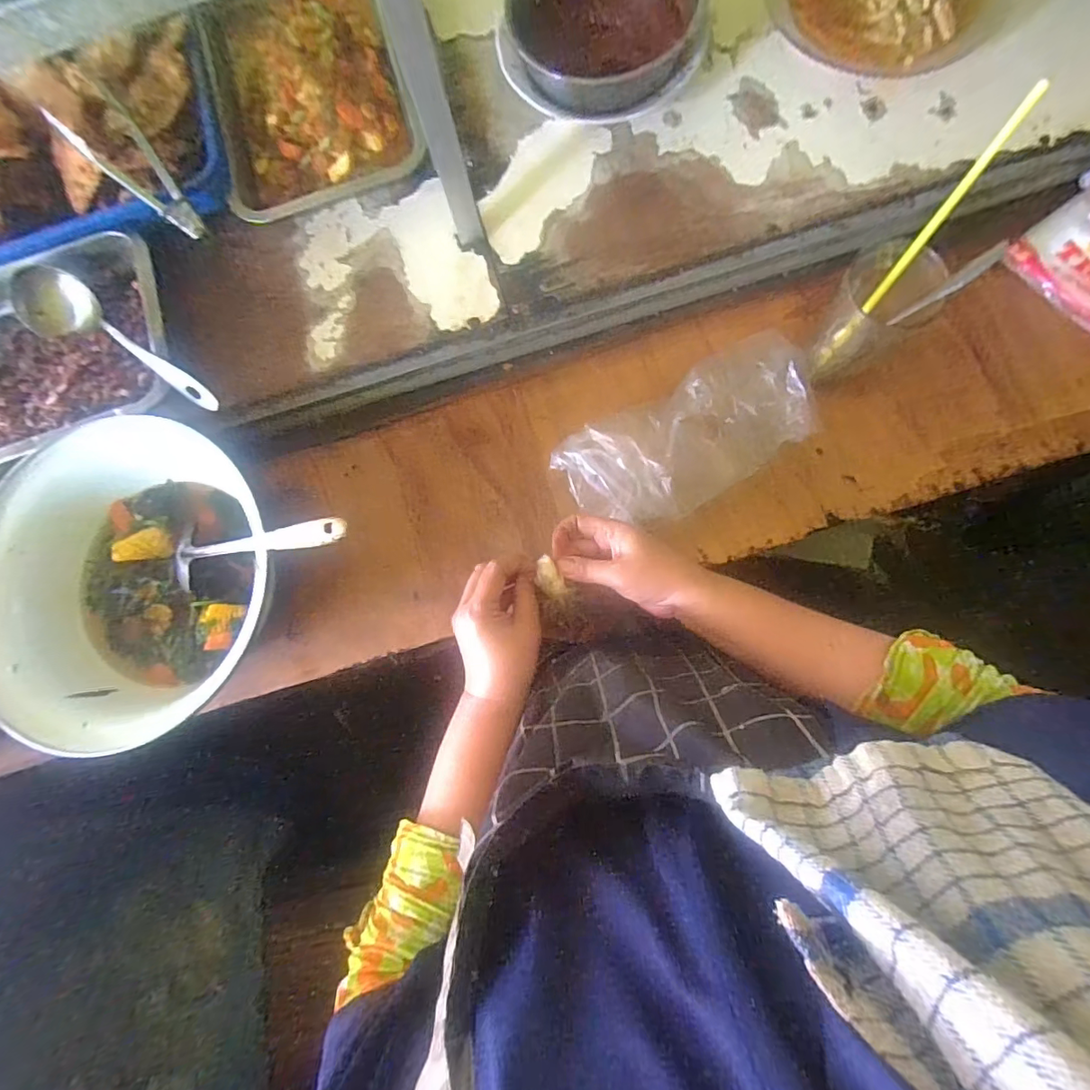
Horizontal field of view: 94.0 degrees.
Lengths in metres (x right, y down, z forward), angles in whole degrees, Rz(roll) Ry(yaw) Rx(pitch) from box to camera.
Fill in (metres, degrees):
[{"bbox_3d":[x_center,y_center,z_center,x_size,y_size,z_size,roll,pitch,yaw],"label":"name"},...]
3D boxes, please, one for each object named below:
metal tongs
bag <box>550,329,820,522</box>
[{"bbox_3d":[-0.388,-0.355,0.480,0.063,0.037,0.187,-42,81,0],"label":"metal tongs"},{"bbox_3d":[0.132,-0.101,0.483,0.250,0.055,0.118,-32,81,2],"label":"bag"}]

